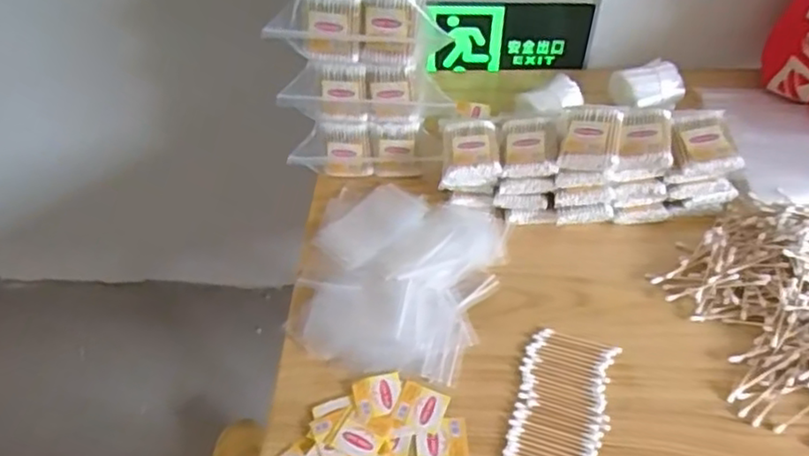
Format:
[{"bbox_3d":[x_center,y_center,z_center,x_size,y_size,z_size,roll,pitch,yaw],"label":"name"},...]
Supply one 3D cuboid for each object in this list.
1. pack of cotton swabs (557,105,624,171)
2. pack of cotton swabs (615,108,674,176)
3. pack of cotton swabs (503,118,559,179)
[{"bbox_3d":[0.192,-0.093,0.683,0.053,0.024,0.079,15,50,15],"label":"pack of cotton swabs"},{"bbox_3d":[0.243,-0.086,0.680,0.052,0.031,0.075,7,48,9],"label":"pack of cotton swabs"},{"bbox_3d":[0.131,-0.086,0.705,0.052,0.021,0.073,4,48,5],"label":"pack of cotton swabs"}]

